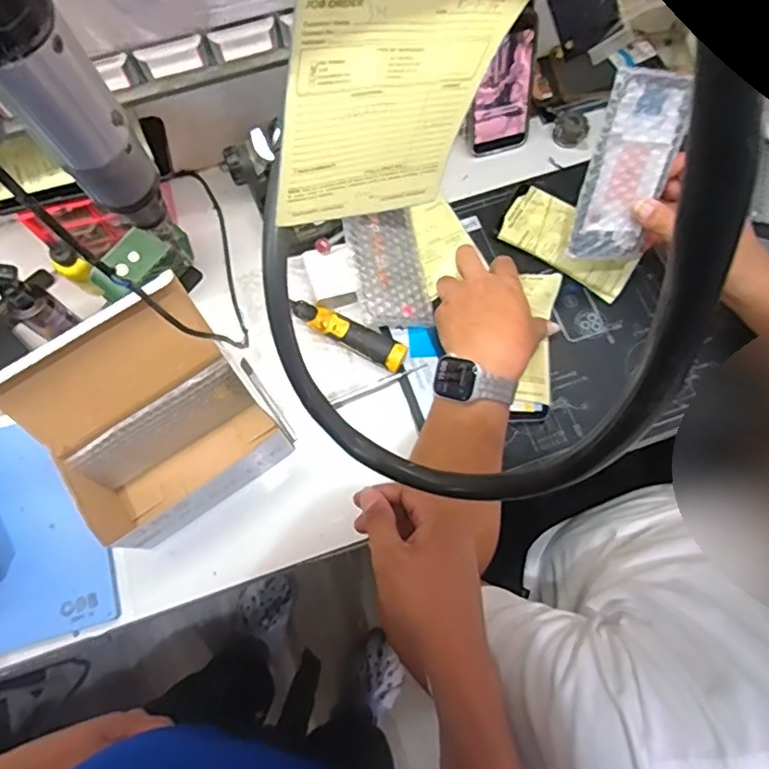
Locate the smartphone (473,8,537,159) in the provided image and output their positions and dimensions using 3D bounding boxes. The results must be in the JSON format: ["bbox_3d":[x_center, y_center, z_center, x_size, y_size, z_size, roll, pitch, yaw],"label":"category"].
[{"bbox_3d":[0.137,-0.337,0.667,0.082,0.146,0.013,-17,52,1],"label":"smartphone"}]

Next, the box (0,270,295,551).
[{"bbox_3d":[-0.208,0.037,0.527,0.170,0.173,0.146,-34,77,-10],"label":"box"}]

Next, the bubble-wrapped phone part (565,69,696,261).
[{"bbox_3d":[0.231,-0.199,0.547,0.085,0.167,0.022,4,31,-9],"label":"bubble-wrapped phone part"}]

